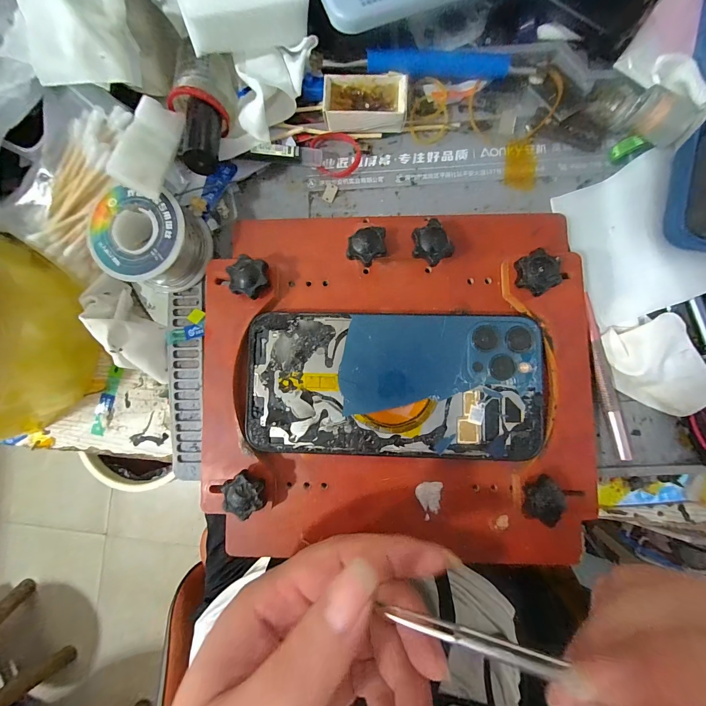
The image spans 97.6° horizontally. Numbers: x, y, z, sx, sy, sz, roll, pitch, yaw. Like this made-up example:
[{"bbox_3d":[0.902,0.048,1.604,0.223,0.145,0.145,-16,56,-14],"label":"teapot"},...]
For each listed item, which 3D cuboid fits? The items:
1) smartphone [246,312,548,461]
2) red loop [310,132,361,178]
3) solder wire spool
[{"bbox_3d":[0.022,0.017,0.171,0.159,0.009,0.076,1,88,5],"label":"smartphone"},{"bbox_3d":[-0.010,-0.125,0.192,0.029,0.007,0.028,-12,87,5],"label":"red loop"},{"bbox_3d":[-0.115,-0.063,0.180,0.049,0.033,0.049,0,88,5],"label":"solder wire spool"}]

